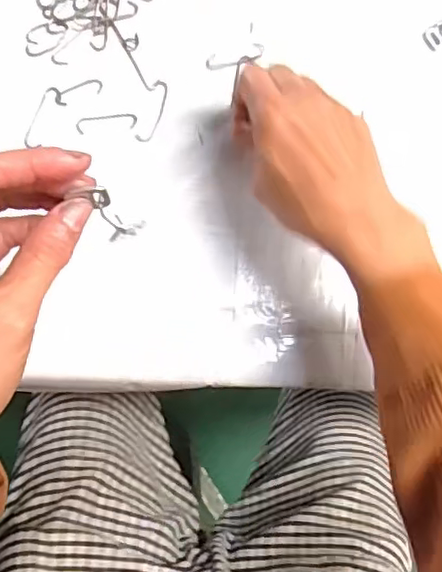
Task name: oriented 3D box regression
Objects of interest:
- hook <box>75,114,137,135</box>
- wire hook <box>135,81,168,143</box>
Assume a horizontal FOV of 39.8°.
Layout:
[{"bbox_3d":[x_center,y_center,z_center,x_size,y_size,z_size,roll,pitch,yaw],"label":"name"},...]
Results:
[{"bbox_3d":[-0.075,-0.107,0.402,0.039,0.004,0.011,-6,84,-5],"label":"hook"},{"bbox_3d":[-0.044,-0.116,0.403,0.012,0.004,0.044,17,82,-3],"label":"wire hook"}]

